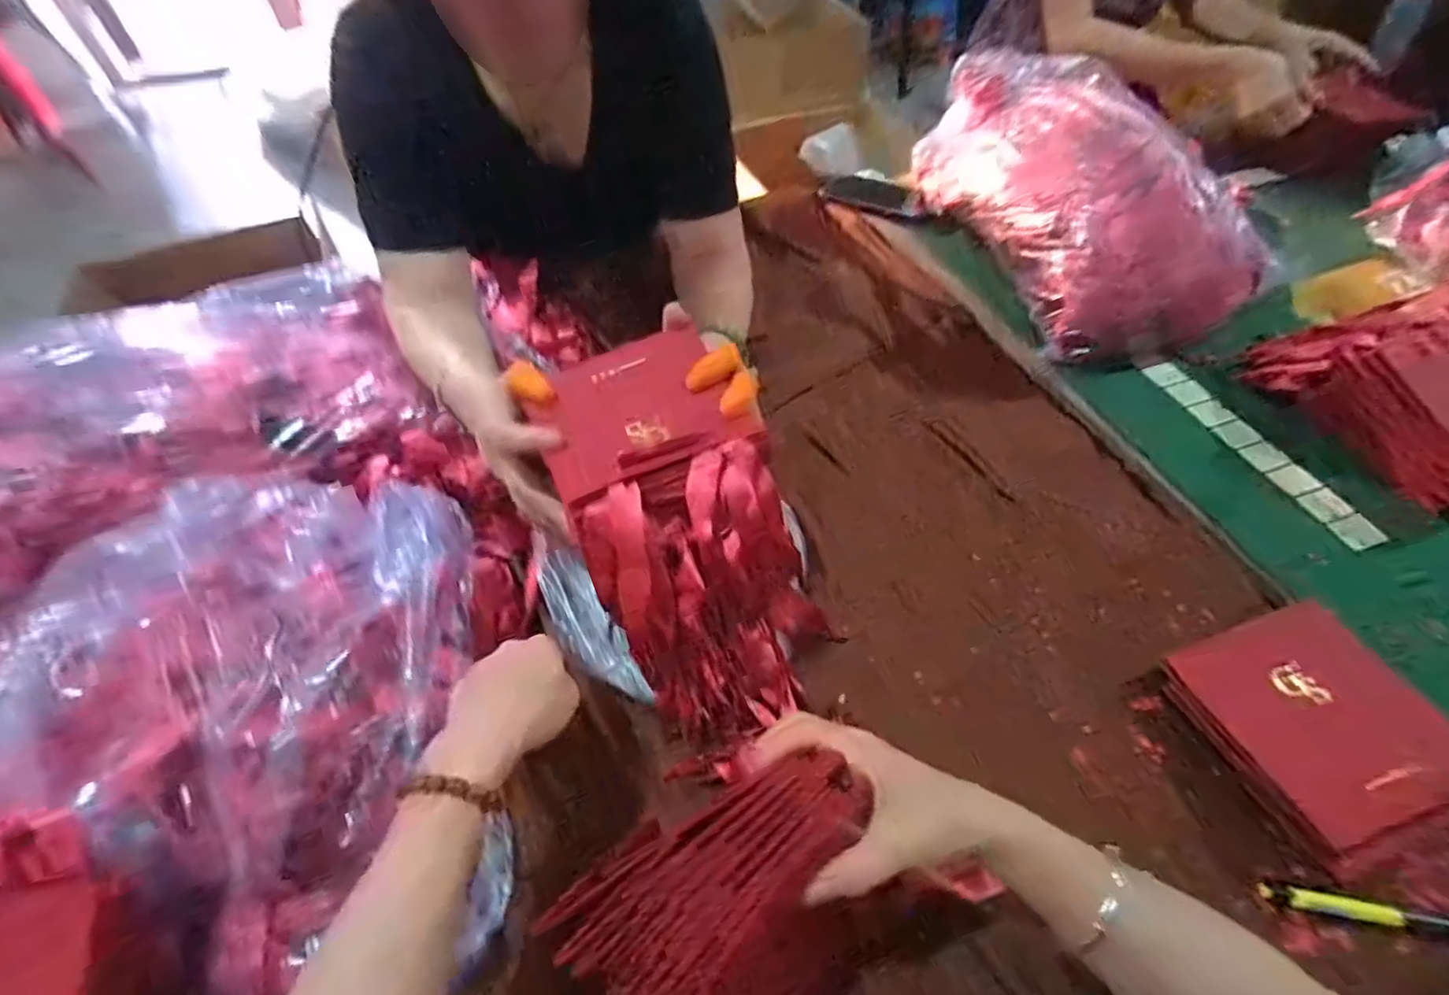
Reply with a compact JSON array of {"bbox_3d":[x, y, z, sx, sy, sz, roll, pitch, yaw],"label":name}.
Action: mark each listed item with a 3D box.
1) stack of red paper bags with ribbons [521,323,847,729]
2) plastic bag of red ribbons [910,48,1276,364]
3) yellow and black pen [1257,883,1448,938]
[{"bbox_3d":[-0.022,0.020,0.437,0.149,0.104,0.291,-23,87,-14],"label":"stack of red paper bags with ribbons"},{"bbox_3d":[0.399,-0.366,0.739,0.215,0.170,0.429,-12,53,-6],"label":"plastic bag of red ribbons"},{"bbox_3d":[0.400,0.253,0.382,0.128,0.010,0.013,7,53,8],"label":"yellow and black pen"}]

